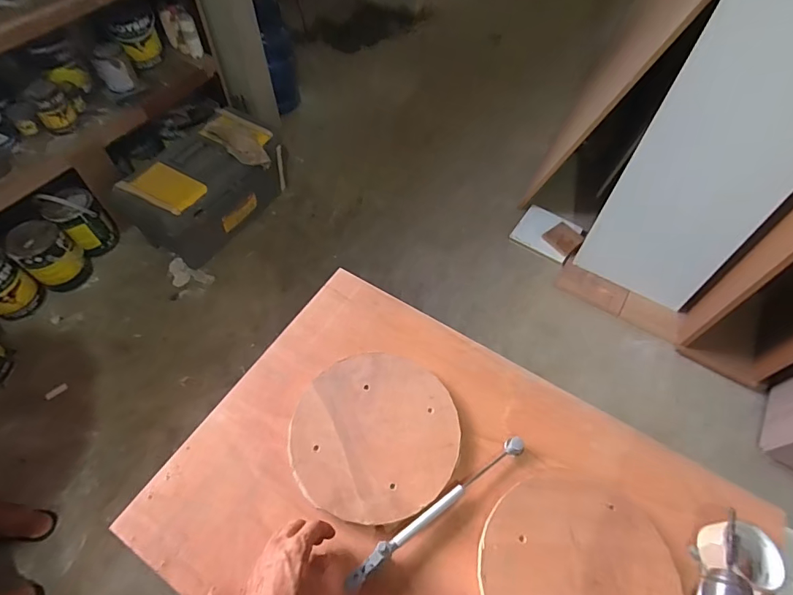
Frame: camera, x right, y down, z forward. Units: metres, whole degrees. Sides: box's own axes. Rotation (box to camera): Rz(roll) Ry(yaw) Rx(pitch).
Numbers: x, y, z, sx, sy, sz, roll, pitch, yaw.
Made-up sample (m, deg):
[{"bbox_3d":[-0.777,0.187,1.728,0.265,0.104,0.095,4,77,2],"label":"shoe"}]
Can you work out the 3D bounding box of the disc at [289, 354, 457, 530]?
[{"bbox_3d":[-0.035,0.210,0.696,0.251,0.026,0.248,1,58,-2],"label":"disc"}]

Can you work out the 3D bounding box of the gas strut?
[{"bbox_3d":[0.064,0.296,0.628,0.321,0.044,0.025,-31,64,-19],"label":"gas strut"}]

